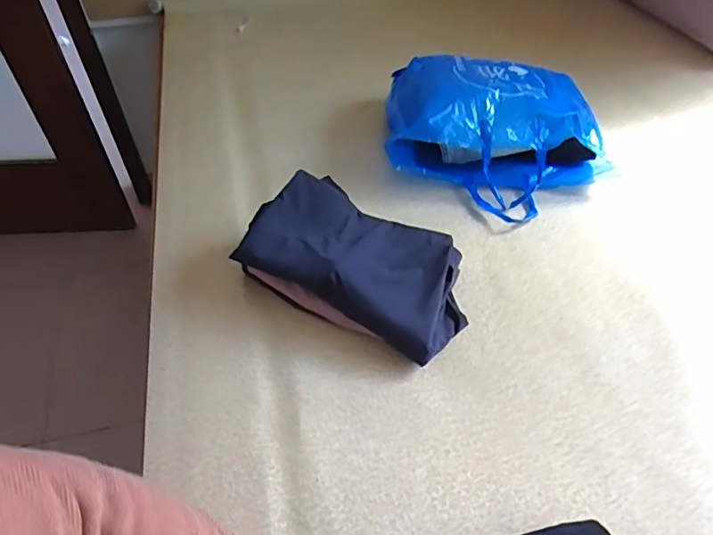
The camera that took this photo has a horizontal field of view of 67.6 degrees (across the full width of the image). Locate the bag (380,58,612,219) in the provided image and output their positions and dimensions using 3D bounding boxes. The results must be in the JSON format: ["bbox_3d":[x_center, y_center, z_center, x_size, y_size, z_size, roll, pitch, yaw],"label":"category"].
[{"bbox_3d":[0.277,-0.267,1.033,0.428,0.144,0.360,4,47,3],"label":"bag"}]

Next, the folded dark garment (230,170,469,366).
[{"bbox_3d":[0.005,-0.006,0.798,0.318,0.108,0.186,22,51,19],"label":"folded dark garment"}]

